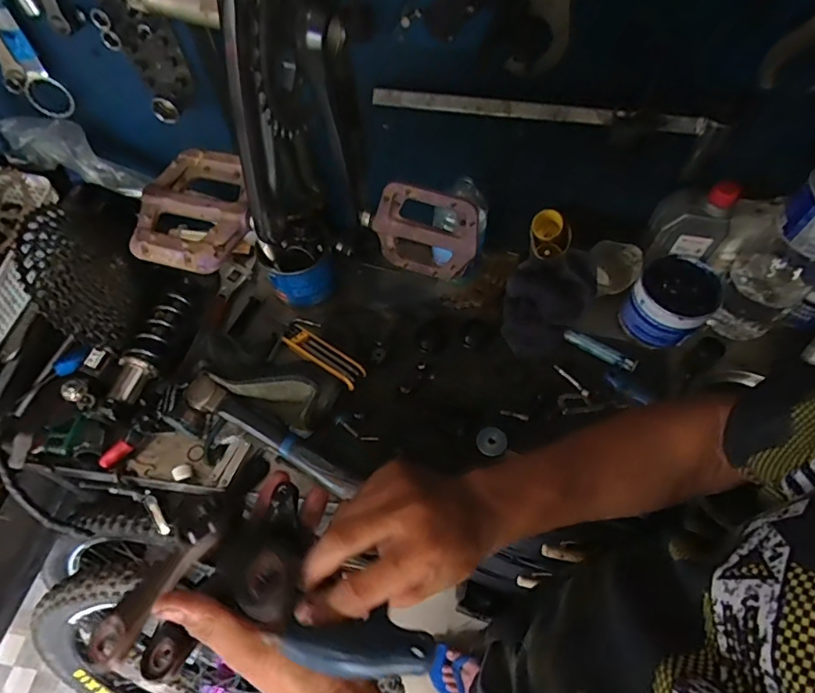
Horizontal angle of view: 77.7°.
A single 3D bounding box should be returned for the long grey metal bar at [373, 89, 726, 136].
[{"bbox_3d":[0.155,-0.273,0.589,0.386,0.020,0.017,5,59,5],"label":"long grey metal bar"}]

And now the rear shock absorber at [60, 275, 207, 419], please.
[{"bbox_3d":[-0.364,-0.001,0.695,0.092,0.054,0.223,17,59,10],"label":"rear shock absorber"}]

